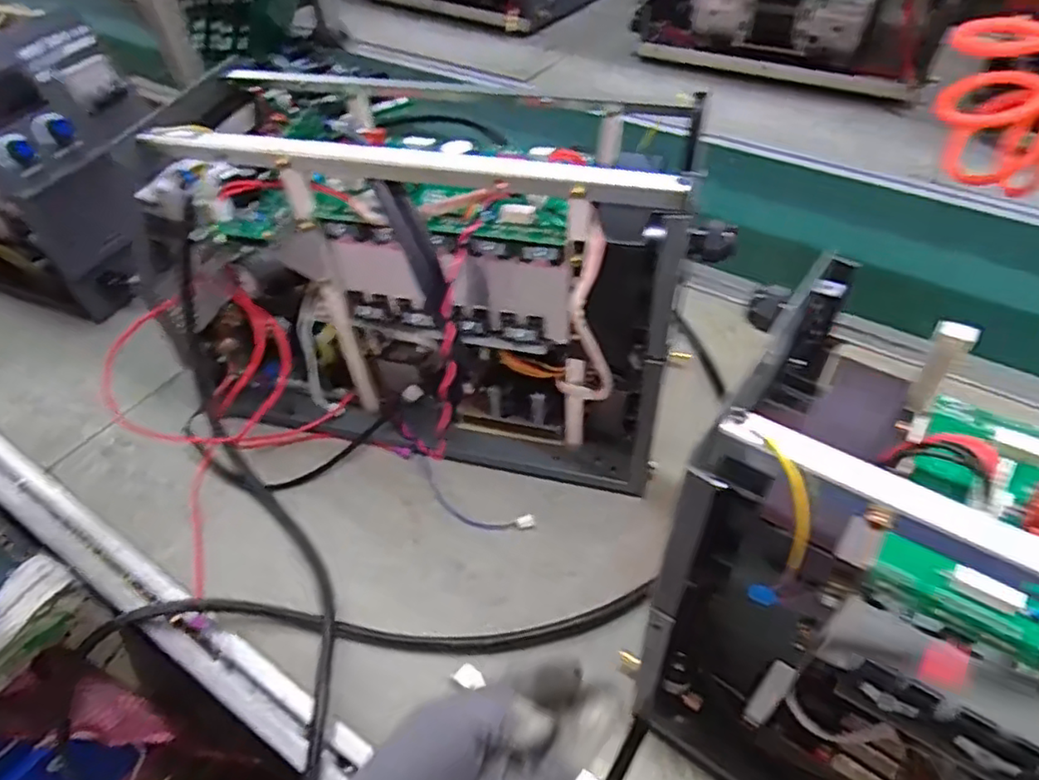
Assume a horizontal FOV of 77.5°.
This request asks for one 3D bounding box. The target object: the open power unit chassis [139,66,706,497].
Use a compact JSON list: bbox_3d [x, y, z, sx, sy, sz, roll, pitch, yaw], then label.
[{"bbox_3d":[-0.085,-0.085,0.583,0.446,0.278,0.222,12,50,13],"label":"open power unit chassis"}]

